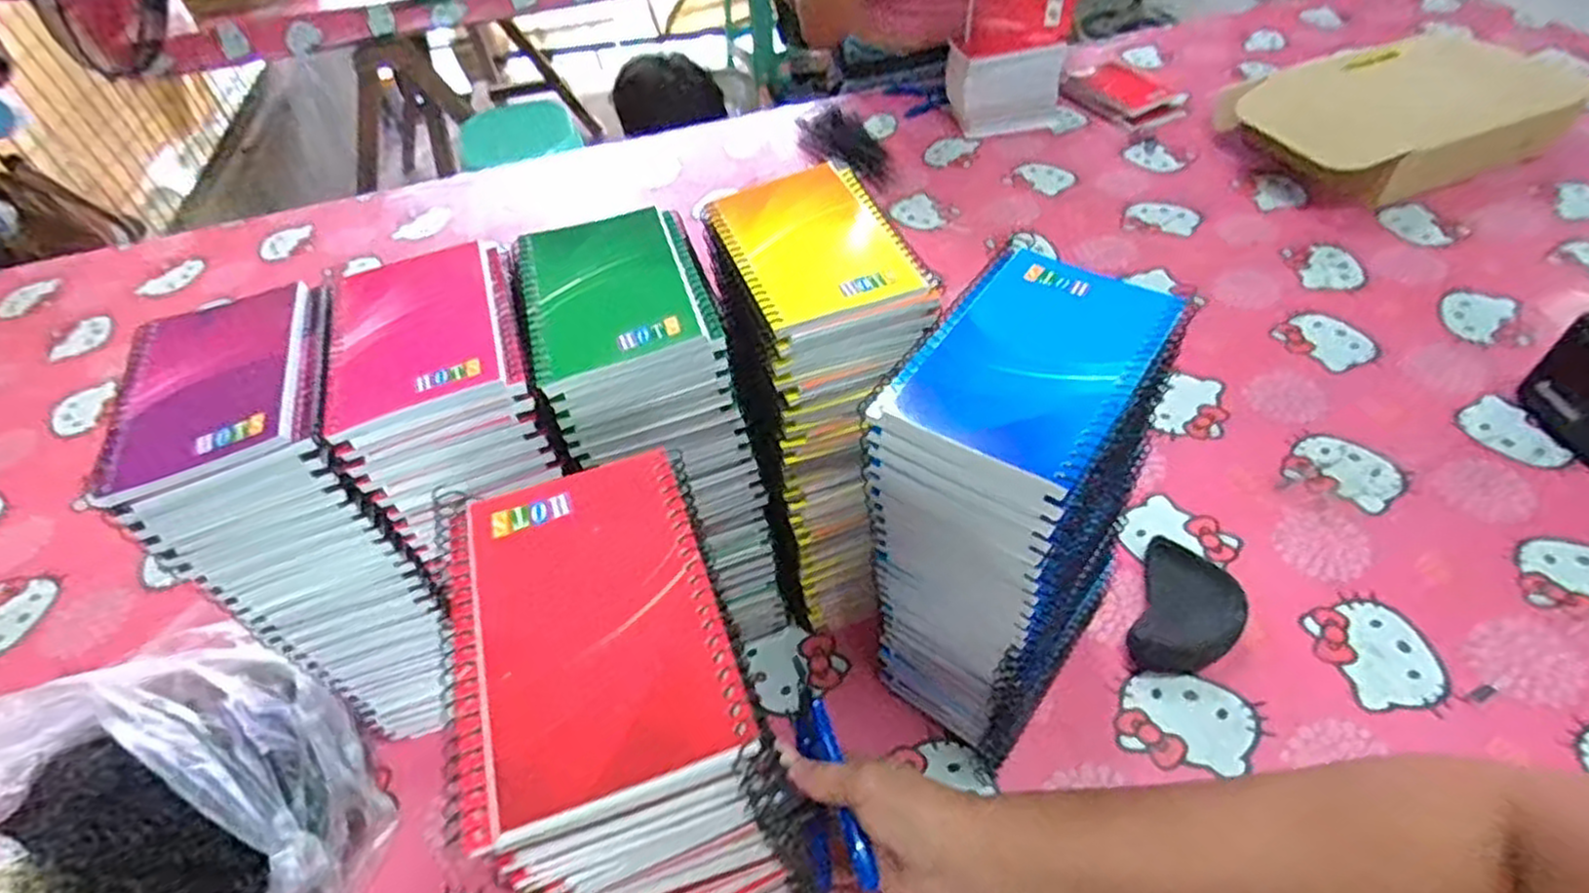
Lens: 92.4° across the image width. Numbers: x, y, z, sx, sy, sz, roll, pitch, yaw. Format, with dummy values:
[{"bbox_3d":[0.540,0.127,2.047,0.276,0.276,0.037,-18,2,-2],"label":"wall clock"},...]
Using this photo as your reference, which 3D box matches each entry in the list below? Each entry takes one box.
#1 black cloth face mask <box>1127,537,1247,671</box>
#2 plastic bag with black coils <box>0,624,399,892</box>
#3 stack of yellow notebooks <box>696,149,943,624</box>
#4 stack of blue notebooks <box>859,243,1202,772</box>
[{"bbox_3d":[0.277,0.117,0.536,0.065,0.026,0.090,17,52,21],"label":"black cloth face mask"},{"bbox_3d":[-0.395,0.235,0.442,0.211,0.123,0.234,-37,54,-24],"label":"plastic bag with black coils"},{"bbox_3d":[0.024,-0.013,0.513,0.102,0.286,0.150,-13,48,-4],"label":"stack of yellow notebooks"},{"bbox_3d":[0.118,0.054,0.436,0.101,0.286,0.132,25,56,26],"label":"stack of blue notebooks"}]

